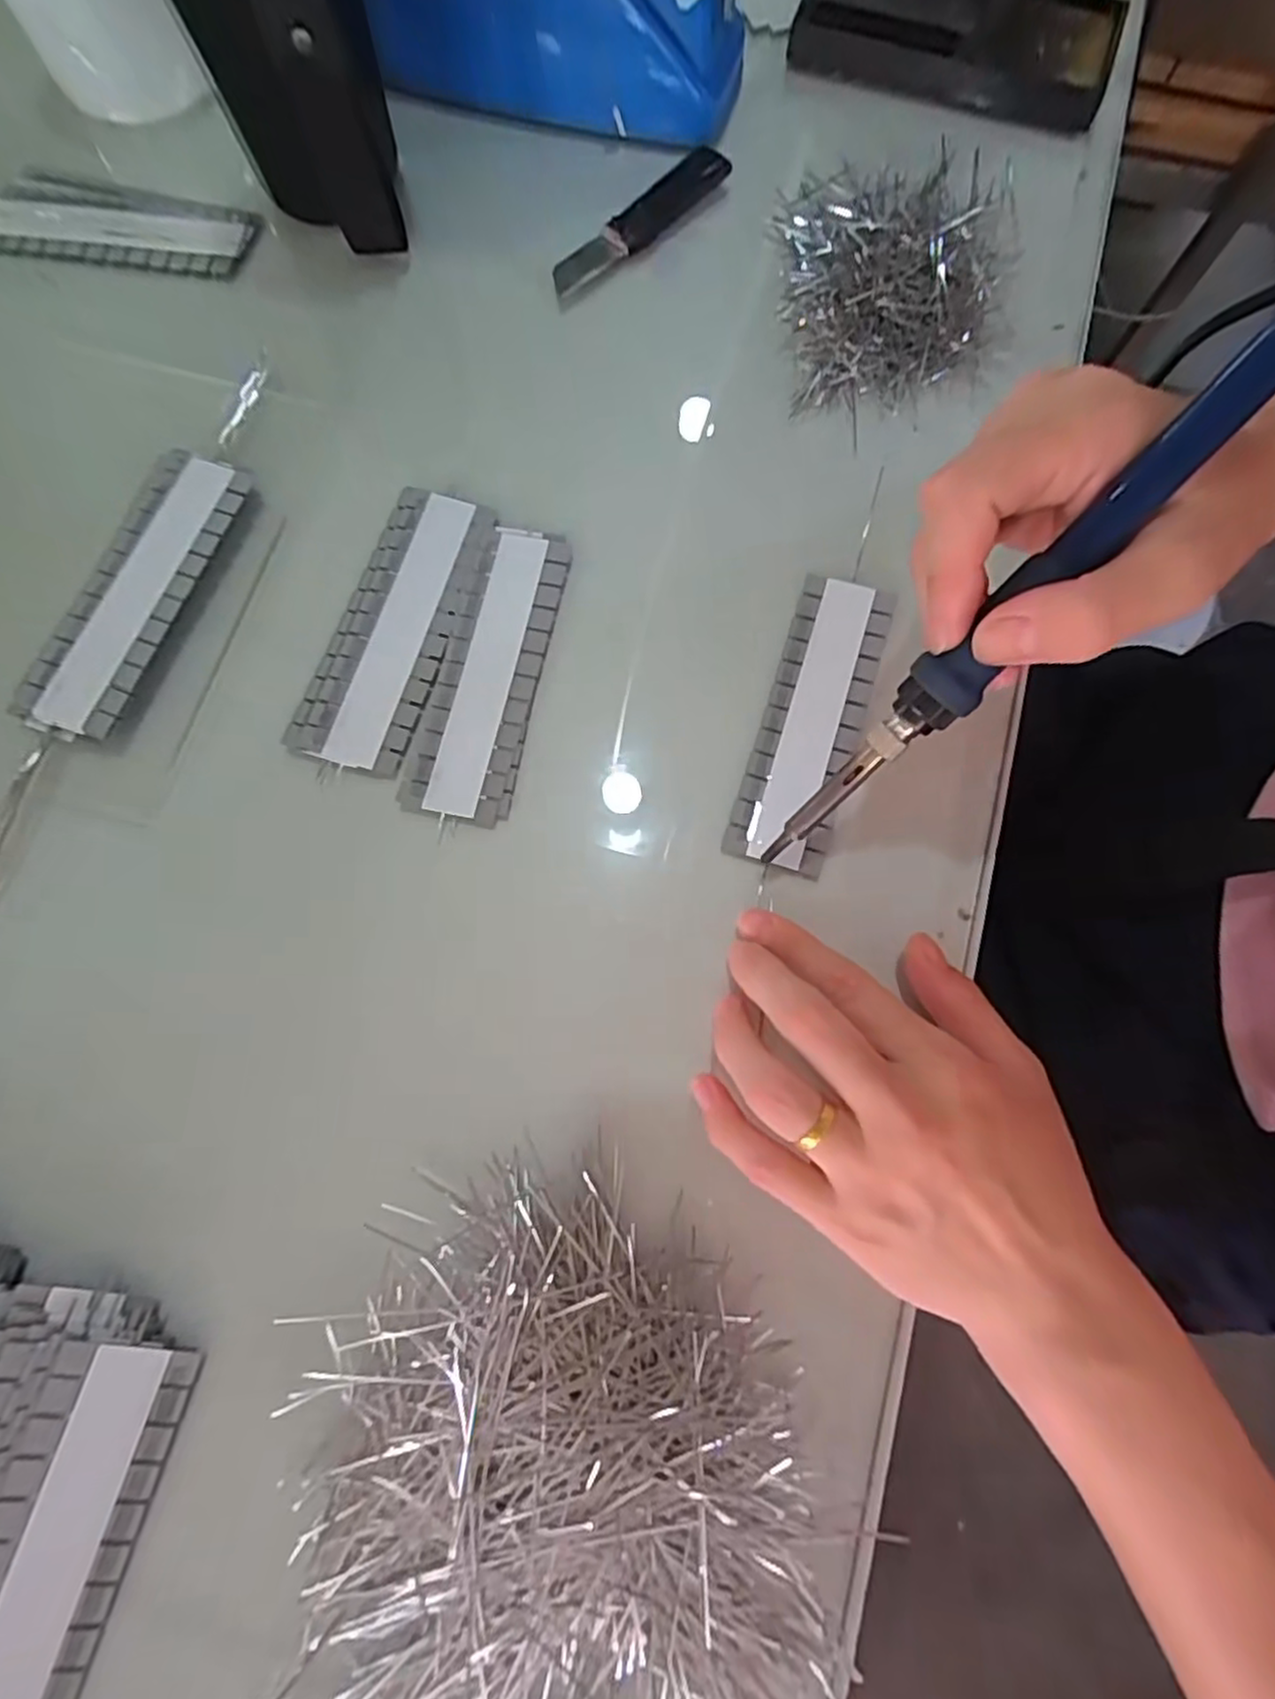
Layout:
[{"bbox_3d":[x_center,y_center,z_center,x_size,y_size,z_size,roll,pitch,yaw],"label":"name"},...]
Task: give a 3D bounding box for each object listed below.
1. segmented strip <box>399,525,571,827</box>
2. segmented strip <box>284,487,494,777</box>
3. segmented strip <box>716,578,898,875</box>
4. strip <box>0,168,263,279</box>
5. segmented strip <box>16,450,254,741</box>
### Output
[{"bbox_3d":[-0.060,-0.074,0.285,0.043,0.004,0.128,11,74,2],"label":"segmented strip"},{"bbox_3d":[-0.099,-0.093,0.289,0.045,0.004,0.126,17,75,4],"label":"segmented strip"},{"bbox_3d":[0.070,-0.053,0.281,0.038,0.006,0.125,18,75,4],"label":"segmented strip"},{"bbox_3d":[-0.250,-0.302,0.342,0.125,0.010,0.045,10,74,2],"label":"strip"},{"bbox_3d":[-0.202,-0.104,0.287,0.039,0.014,0.129,20,75,5],"label":"segmented strip"}]

